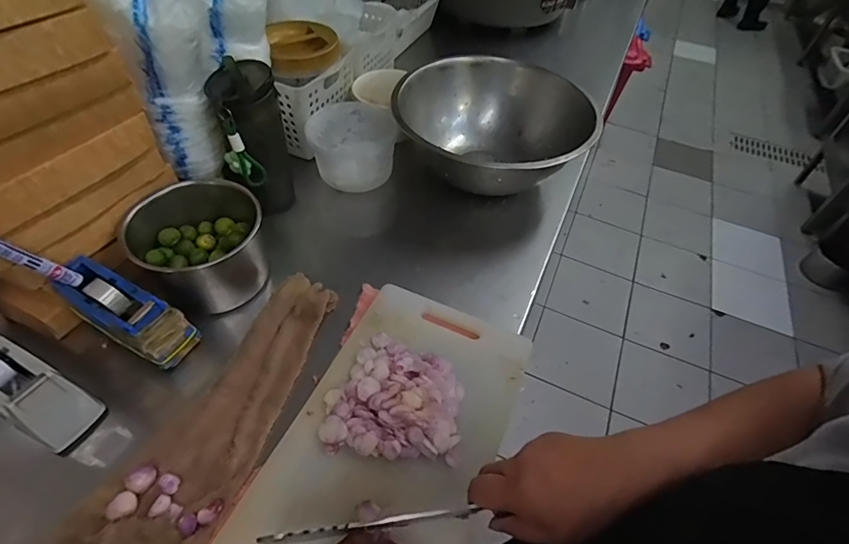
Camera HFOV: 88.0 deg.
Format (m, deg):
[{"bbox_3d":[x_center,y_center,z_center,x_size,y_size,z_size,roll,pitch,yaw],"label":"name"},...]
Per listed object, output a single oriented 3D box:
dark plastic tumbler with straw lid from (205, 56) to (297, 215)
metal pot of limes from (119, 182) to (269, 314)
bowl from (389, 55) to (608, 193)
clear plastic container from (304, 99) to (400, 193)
[{"bbox_3d":[-0.237,-0.181,0.625,0.080,0.215,0.082,3,50,-3],"label":"dark plastic tumbler with straw lid"},{"bbox_3d":[-0.295,-0.040,0.580,0.149,0.121,0.151,3,50,-3],"label":"metal pot of limes"},{"bbox_3d":[0.112,-0.229,0.744,0.305,0.130,0.293,3,50,-3],"label":"bowl"},{"bbox_3d":[-0.118,-0.219,0.746,0.136,0.083,0.144,6,50,-1],"label":"clear plastic container"}]

